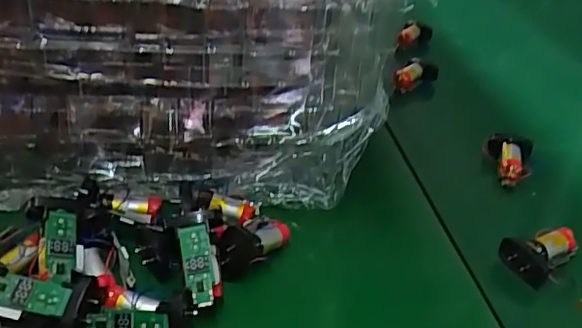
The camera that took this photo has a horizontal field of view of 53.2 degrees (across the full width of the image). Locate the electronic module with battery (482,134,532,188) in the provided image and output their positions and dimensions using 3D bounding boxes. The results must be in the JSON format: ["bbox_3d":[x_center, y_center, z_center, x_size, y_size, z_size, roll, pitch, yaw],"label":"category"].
[{"bbox_3d":[0.169,-0.004,0.456,0.035,0.022,0.051,14,36,15],"label":"electronic module with battery"}]

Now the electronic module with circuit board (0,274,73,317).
[{"bbox_3d":[-0.128,0.062,0.279,0.042,0.004,0.015,13,62,2],"label":"electronic module with circuit board"}]

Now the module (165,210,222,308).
[{"bbox_3d":[-0.049,0.049,0.306,0.020,0.008,0.050,-11,68,-20],"label":"module"}]

